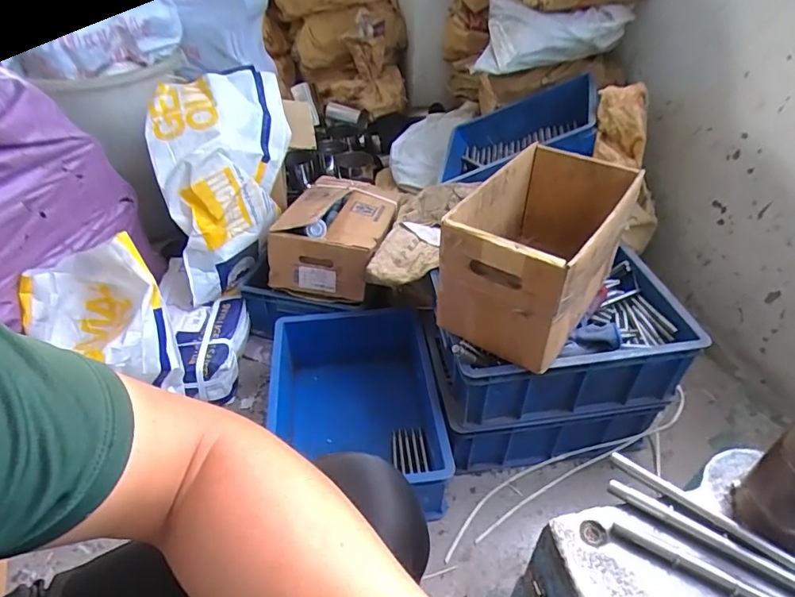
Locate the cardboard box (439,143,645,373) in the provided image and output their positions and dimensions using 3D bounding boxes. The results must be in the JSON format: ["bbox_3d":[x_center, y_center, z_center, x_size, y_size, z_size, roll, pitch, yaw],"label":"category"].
[{"bbox_3d":[0.236,-0.087,0.802,0.195,0.198,0.344,25,47,26],"label":"cardboard box"}]

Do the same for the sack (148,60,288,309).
[{"bbox_3d":[-0.368,-0.262,1.116,0.289,0.402,0.309,-13,43,-15],"label":"sack"}]

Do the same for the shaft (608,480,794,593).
[{"bbox_3d":[0.249,0.191,0.391,0.161,0.011,0.011,23,46,25],"label":"shaft"}]

